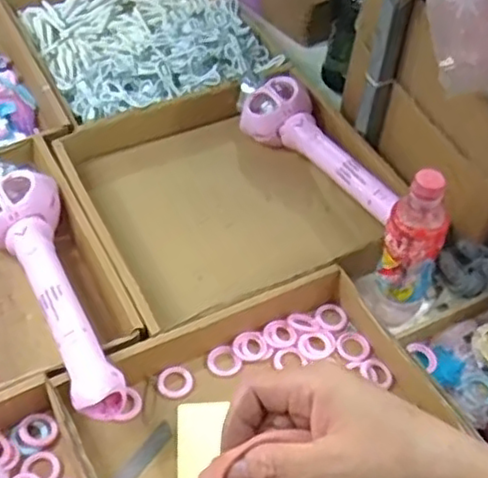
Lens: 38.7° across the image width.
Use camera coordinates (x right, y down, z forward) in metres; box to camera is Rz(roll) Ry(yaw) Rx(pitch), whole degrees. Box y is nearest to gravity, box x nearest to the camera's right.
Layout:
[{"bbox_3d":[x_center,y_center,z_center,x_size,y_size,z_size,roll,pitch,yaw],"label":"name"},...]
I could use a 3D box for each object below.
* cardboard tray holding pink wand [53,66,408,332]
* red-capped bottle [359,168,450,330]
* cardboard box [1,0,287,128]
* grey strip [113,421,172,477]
[{"bbox_3d":[-0.014,-0.058,0.912,0.378,0.070,0.345,-17,53,-19],"label":"cardboard tray holding pink wand"},{"bbox_3d":[0.183,0.007,0.748,0.073,0.207,0.064,24,52,15],"label":"red-capped bottle"},{"bbox_3d":[-0.171,-0.332,1.112,0.343,0.054,0.396,-19,54,-20],"label":"cardboard box"},{"bbox_3d":[-0.102,0.217,0.679,0.018,0.005,0.088,37,68,13],"label":"grey strip"}]

